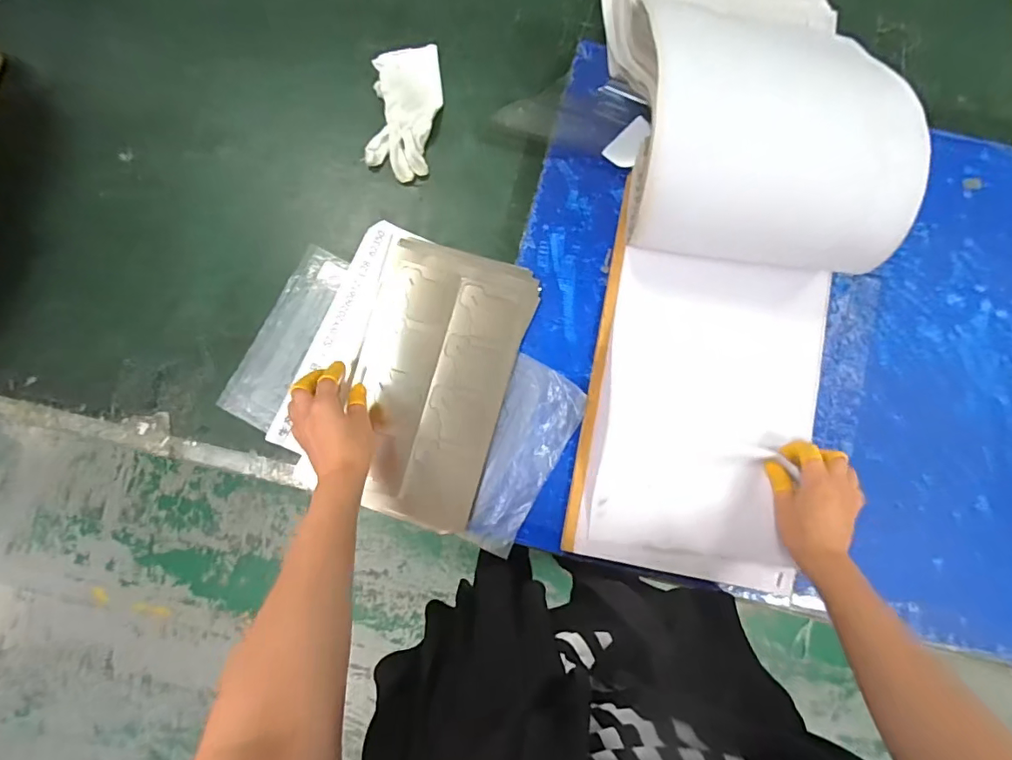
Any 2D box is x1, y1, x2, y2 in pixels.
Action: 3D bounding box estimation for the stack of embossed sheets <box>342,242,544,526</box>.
[{"bbox_3d":[-0.089,0.000,0.582,0.183,0.018,0.314,18,84,1],"label":"stack of embossed sheets"}]

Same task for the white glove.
[{"bbox_3d":[-0.126,-0.338,0.621,0.084,0.015,0.176,2,84,0],"label":"white glove"}]

